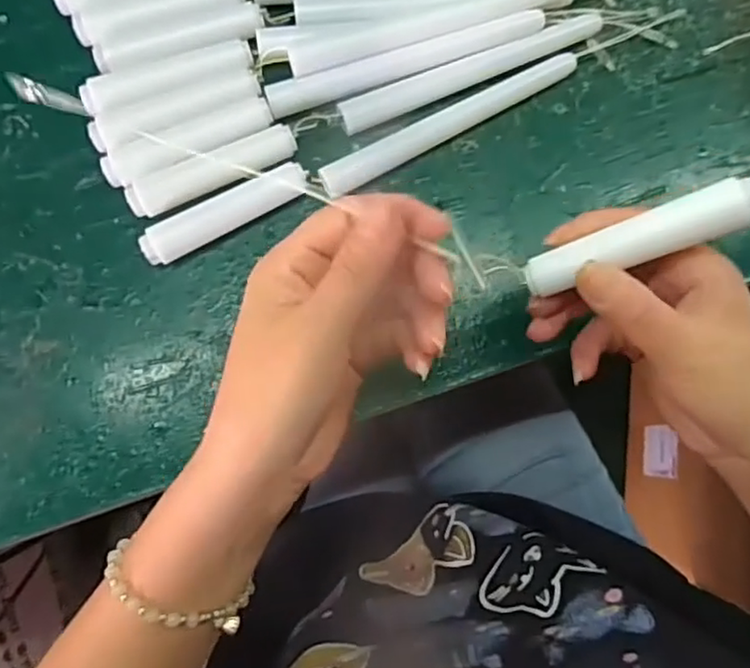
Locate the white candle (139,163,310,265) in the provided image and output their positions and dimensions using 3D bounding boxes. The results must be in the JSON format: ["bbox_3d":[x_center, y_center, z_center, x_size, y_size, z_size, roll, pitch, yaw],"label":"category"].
[{"bbox_3d":[-0.076,-0.062,0.325,0.088,0.014,0.016,-29,86,-5],"label":"white candle"}]

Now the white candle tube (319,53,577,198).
[{"bbox_3d":[0.040,-0.110,0.338,0.147,0.012,0.015,-27,86,-5],"label":"white candle tube"}]

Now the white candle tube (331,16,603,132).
[{"bbox_3d":[0.052,-0.138,0.341,0.146,0.012,0.014,-21,85,-4],"label":"white candle tube"}]

